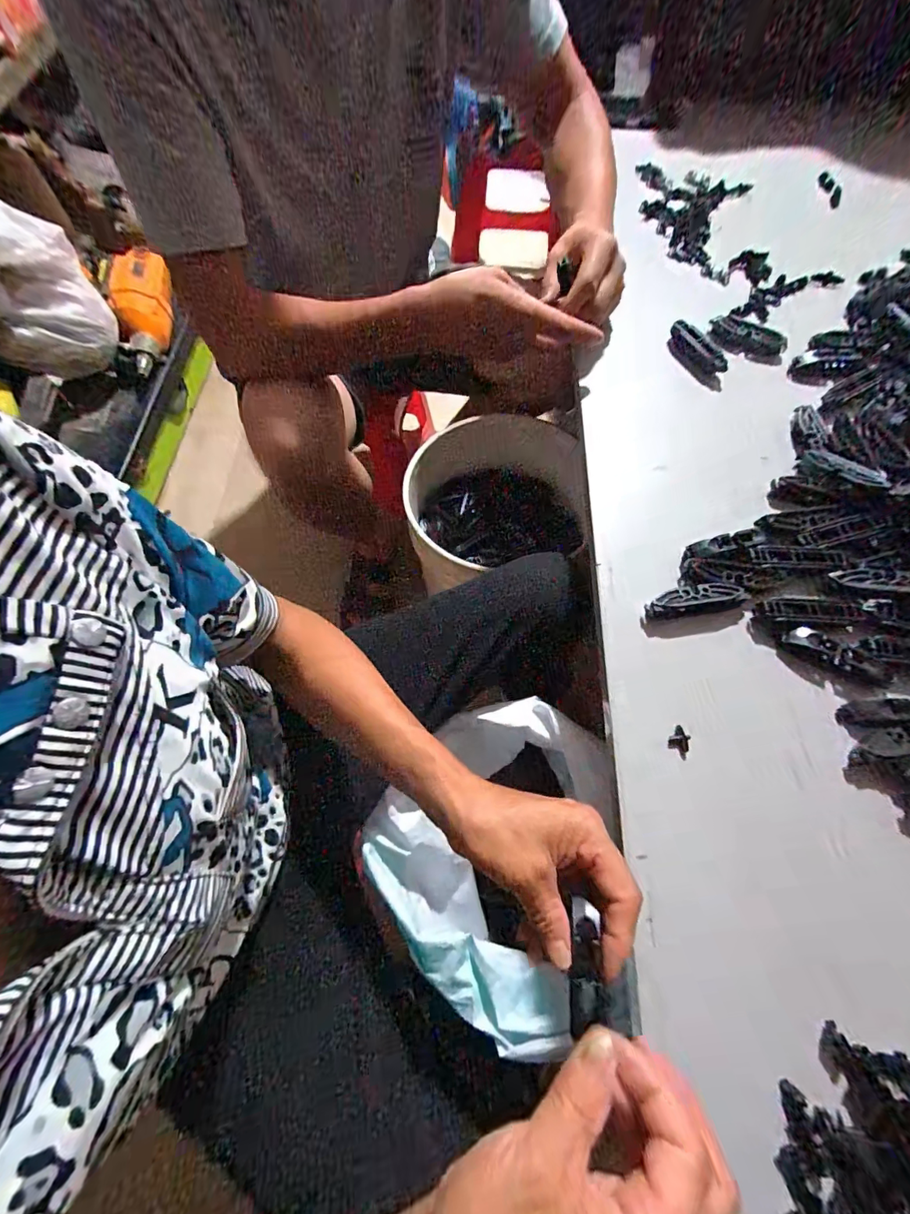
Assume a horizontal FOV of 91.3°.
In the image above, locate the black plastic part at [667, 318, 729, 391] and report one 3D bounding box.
[{"bbox_3d":[0.262,-0.271,0.477,0.033,0.023,0.082,-17,68,-5],"label":"black plastic part"}]

